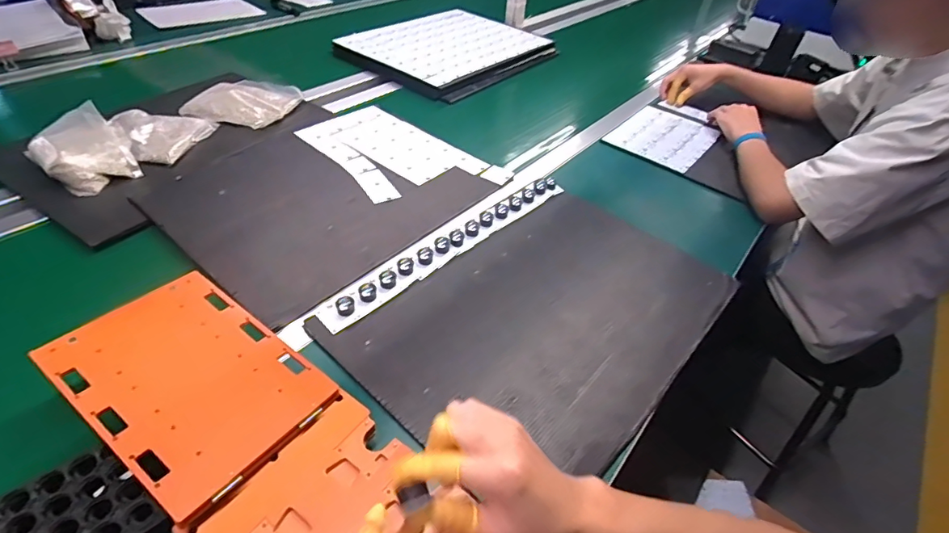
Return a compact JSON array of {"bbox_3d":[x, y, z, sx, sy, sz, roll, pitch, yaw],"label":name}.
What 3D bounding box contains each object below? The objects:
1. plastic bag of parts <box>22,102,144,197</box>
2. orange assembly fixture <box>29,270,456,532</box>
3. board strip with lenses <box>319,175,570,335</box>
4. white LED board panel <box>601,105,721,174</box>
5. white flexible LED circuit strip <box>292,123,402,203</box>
[{"bbox_3d":[-0.613,-0.182,0.745,0.124,0.047,0.177,-28,55,-29],"label":"plastic bag of parts"},{"bbox_3d":[-0.177,0.172,0.427,0.460,0.066,0.159,30,50,21],"label":"orange assembly fixture"},{"bbox_3d":[-0.024,-0.039,0.692,0.444,0.012,0.043,-33,57,-32],"label":"board strip with lenses"},{"bbox_3d":[0.391,-0.281,1.009,0.186,0.014,0.227,33,51,23],"label":"white LED board panel"},{"bbox_3d":[-0.220,-0.186,0.835,0.060,0.006,0.271,-31,56,-31],"label":"white flexible LED circuit strip"}]

